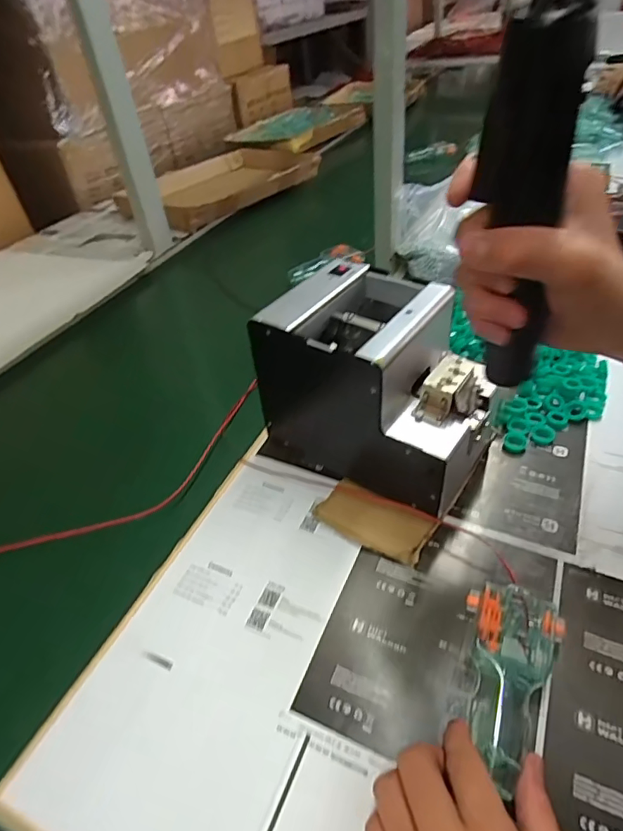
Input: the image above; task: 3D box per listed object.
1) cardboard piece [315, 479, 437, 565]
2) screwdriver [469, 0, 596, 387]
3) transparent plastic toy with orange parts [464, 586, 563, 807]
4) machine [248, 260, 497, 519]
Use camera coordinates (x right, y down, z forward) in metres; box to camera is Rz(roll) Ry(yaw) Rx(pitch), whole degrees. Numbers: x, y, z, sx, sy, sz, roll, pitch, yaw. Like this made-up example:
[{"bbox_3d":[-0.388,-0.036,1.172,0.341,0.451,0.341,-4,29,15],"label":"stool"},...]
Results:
[{"bbox_3d":[0.052,0.088,0.427,0.093,0.017,0.046,25,49,27],"label":"cardboard piece"},{"bbox_3d":[0.114,-0.101,0.272,0.042,0.196,0.042,-5,41,10],"label":"screwdriver"},{"bbox_3d":[0.126,0.165,0.320,0.057,0.027,0.120,13,48,18],"label":"transparent plastic toy with orange parts"},{"bbox_3d":[0.059,-0.027,0.445,0.181,0.151,0.123,21,48,24],"label":"machine"}]

